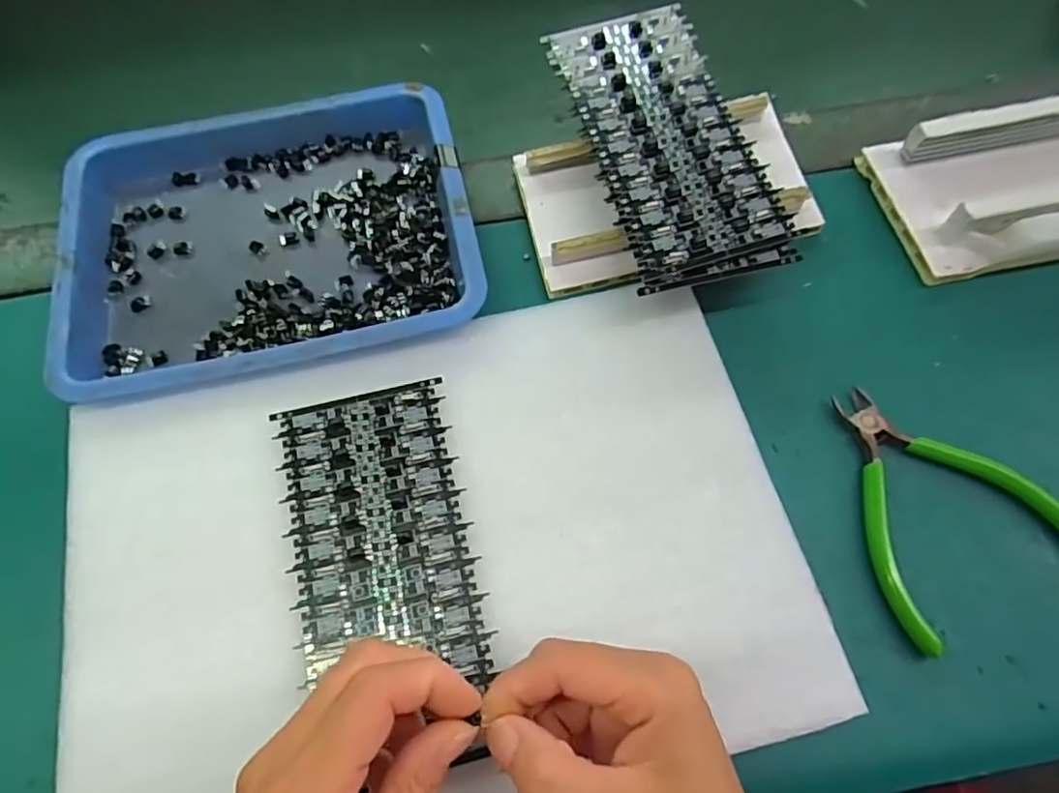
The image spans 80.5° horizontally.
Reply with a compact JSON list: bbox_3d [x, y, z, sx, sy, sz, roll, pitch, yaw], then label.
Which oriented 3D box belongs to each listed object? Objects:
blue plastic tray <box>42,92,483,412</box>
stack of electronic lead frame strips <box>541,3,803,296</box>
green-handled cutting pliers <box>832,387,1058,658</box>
[{"bbox_3d":[-0.141,-0.090,0.343,0.212,0.027,0.174,-12,64,-4],"label":"blue plastic tray"},{"bbox_3d":[0.070,-0.136,0.328,0.078,0.026,0.168,-14,65,-5],"label":"stack of electronic lead frame strips"},{"bbox_3d":[0.181,0.046,0.290,0.094,0.015,0.108,-29,67,-11],"label":"green-handled cutting pliers"}]

